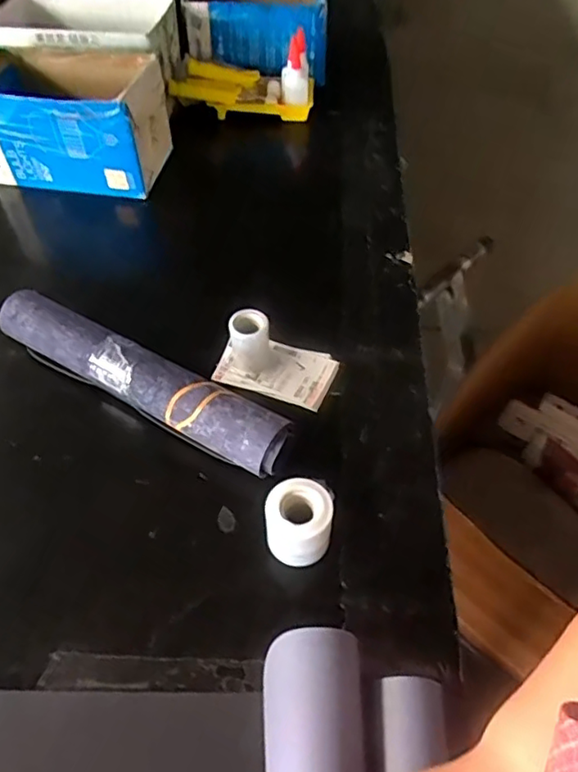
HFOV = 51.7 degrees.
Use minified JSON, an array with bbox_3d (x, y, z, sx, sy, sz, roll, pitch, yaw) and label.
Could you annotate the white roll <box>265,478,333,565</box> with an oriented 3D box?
[{"bbox_3d":[0.009,0.133,0.576,0.062,0.066,0.060,0,50,0],"label":"white roll"}]

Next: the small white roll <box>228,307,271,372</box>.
[{"bbox_3d":[-0.048,-0.052,0.738,0.047,0.070,0.050,0,50,0],"label":"small white roll"}]

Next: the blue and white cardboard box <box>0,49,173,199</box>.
[{"bbox_3d":[-0.356,-0.431,0.985,0.290,0.157,0.195,6,50,5],"label":"blue and white cardboard box"}]

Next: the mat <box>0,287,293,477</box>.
[{"bbox_3d":[-0.176,-0.007,0.694,0.391,0.064,0.064,25,54,20],"label":"mat"}]

